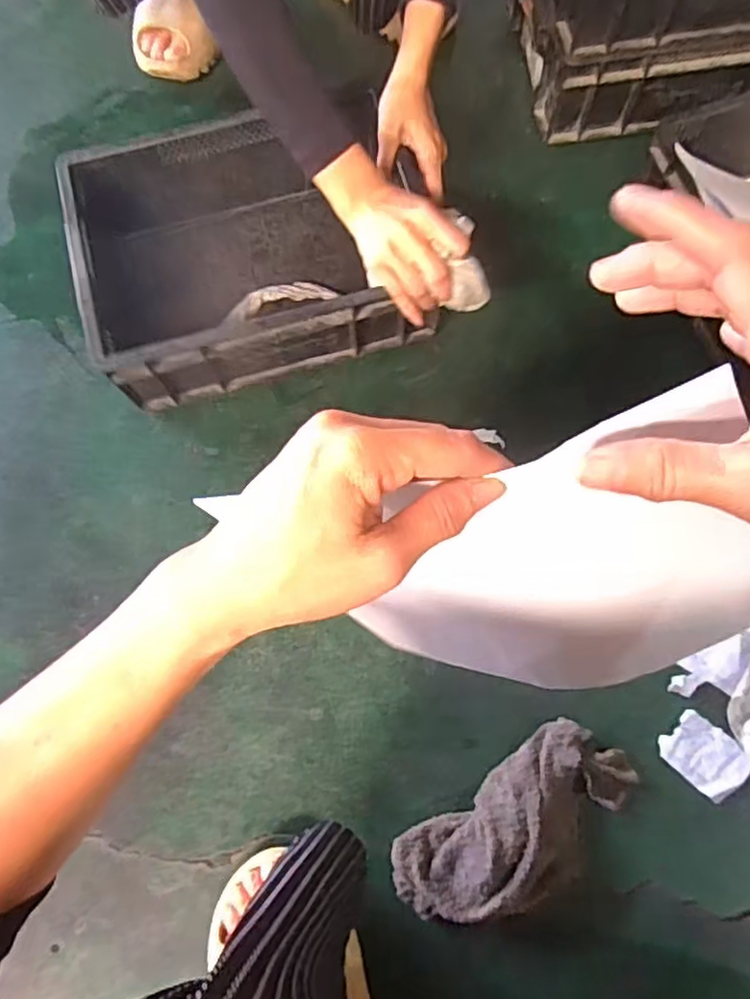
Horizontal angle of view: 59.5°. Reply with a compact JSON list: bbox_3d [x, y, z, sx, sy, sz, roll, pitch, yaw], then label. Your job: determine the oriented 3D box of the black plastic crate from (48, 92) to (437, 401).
[{"bbox_3d":[-0.130,-0.262,0.700,0.329,0.130,0.266,-16,71,-4],"label":"black plastic crate"}]

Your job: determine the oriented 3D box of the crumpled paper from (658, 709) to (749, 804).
[{"bbox_3d":[0.289,0.224,0.574,0.069,0.010,0.054,41,77,15],"label":"crumpled paper"}]

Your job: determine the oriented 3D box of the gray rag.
[{"bbox_3d":[0.122,0.274,0.546,0.209,0.032,0.098,-33,73,-9],"label":"gray rag"}]

